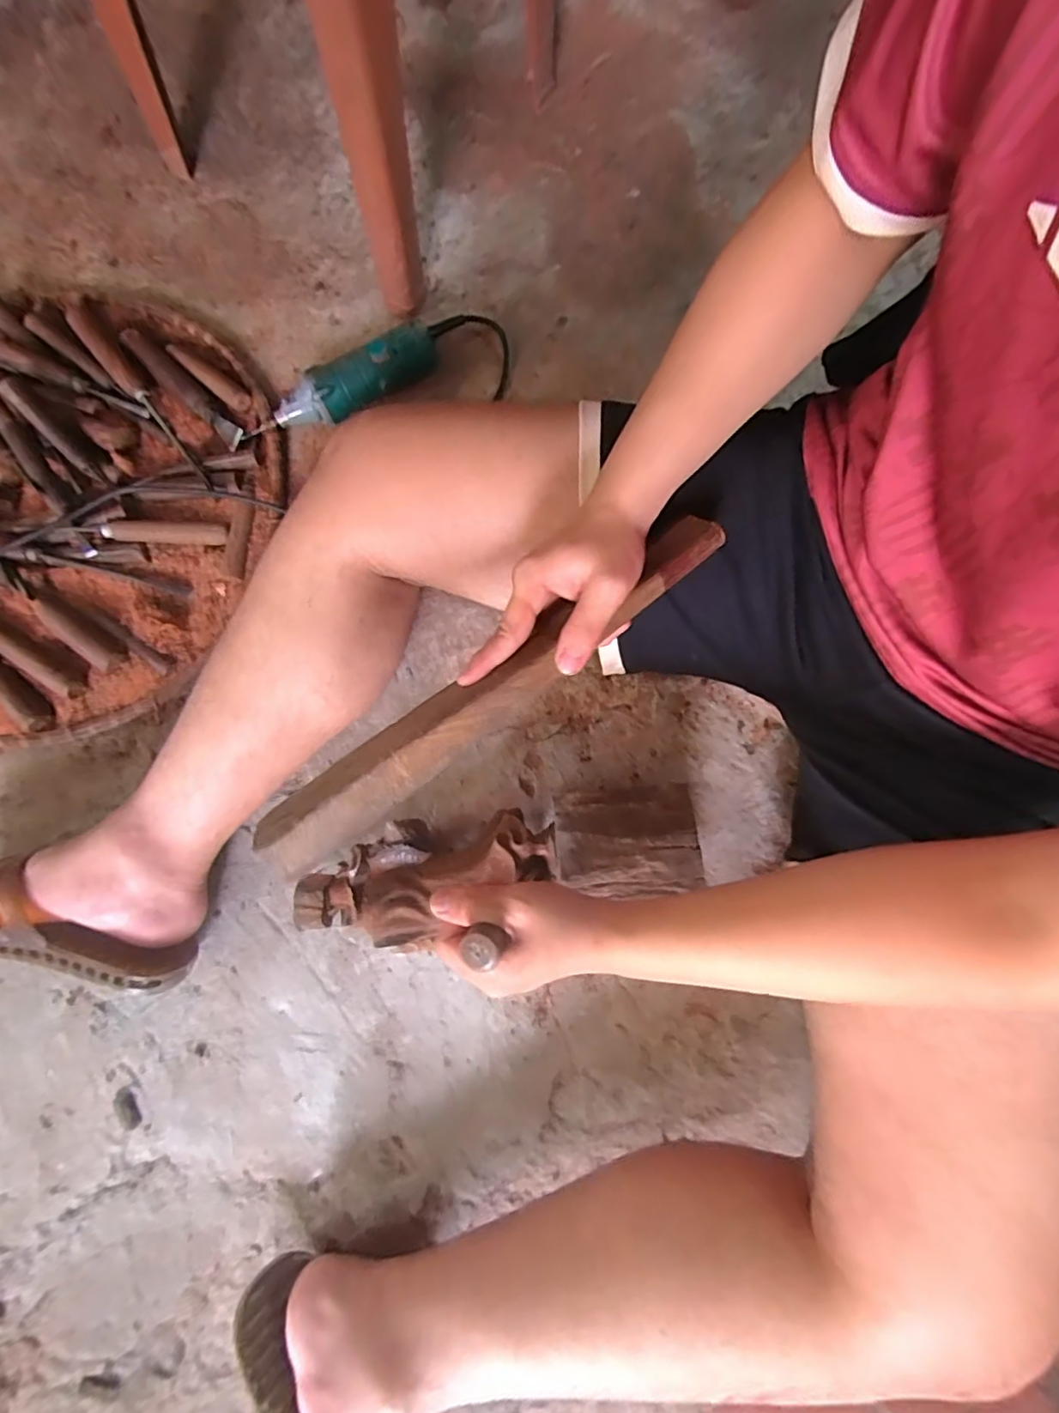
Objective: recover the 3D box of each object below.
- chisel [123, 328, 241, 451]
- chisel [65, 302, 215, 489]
[{"bbox_3d":[-0.369,-0.340,0.599,0.154,0.018,0.024,44,82,-7],"label":"chisel"},{"bbox_3d":[-0.414,-0.333,0.594,0.027,0.030,0.238,-36,98,-7],"label":"chisel"}]

